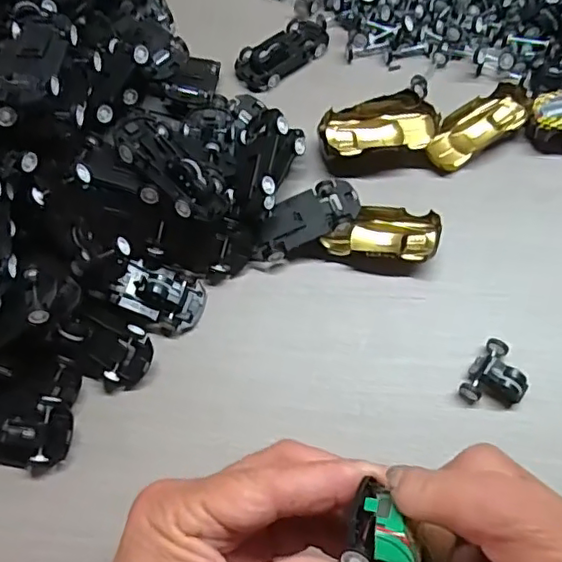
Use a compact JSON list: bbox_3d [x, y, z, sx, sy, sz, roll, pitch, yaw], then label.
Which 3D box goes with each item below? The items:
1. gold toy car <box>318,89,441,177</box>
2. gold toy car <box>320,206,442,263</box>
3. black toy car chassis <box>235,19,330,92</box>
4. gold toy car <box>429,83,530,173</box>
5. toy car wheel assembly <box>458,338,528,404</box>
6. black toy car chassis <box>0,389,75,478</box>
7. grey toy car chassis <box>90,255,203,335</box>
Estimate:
[{"bbox_3d":[0.057,-0.085,0.343,0.068,0.020,0.038,-11,66,-2],"label":"gold toy car"},{"bbox_3d":[0.055,-0.027,0.317,0.058,0.018,0.032,9,67,7],"label":"gold toy car"},{"bbox_3d":[0.001,-0.148,0.380,0.065,0.013,0.031,-40,70,-14],"label":"black toy car chassis"},{"bbox_3d":[0.116,-0.092,0.346,0.069,0.013,0.029,-31,68,-11],"label":"gold toy car"},{"bbox_3d":[0.106,0.046,0.283,0.027,0.012,0.033,28,70,14],"label":"toy car wheel assembly"},{"bbox_3d":[-0.130,0.070,0.280,0.061,0.018,0.033,10,67,7],"label":"black toy car chassis"},{"bbox_3d":[-0.064,0.006,0.302,0.050,0.016,0.033,32,67,-10],"label":"grey toy car chassis"}]

